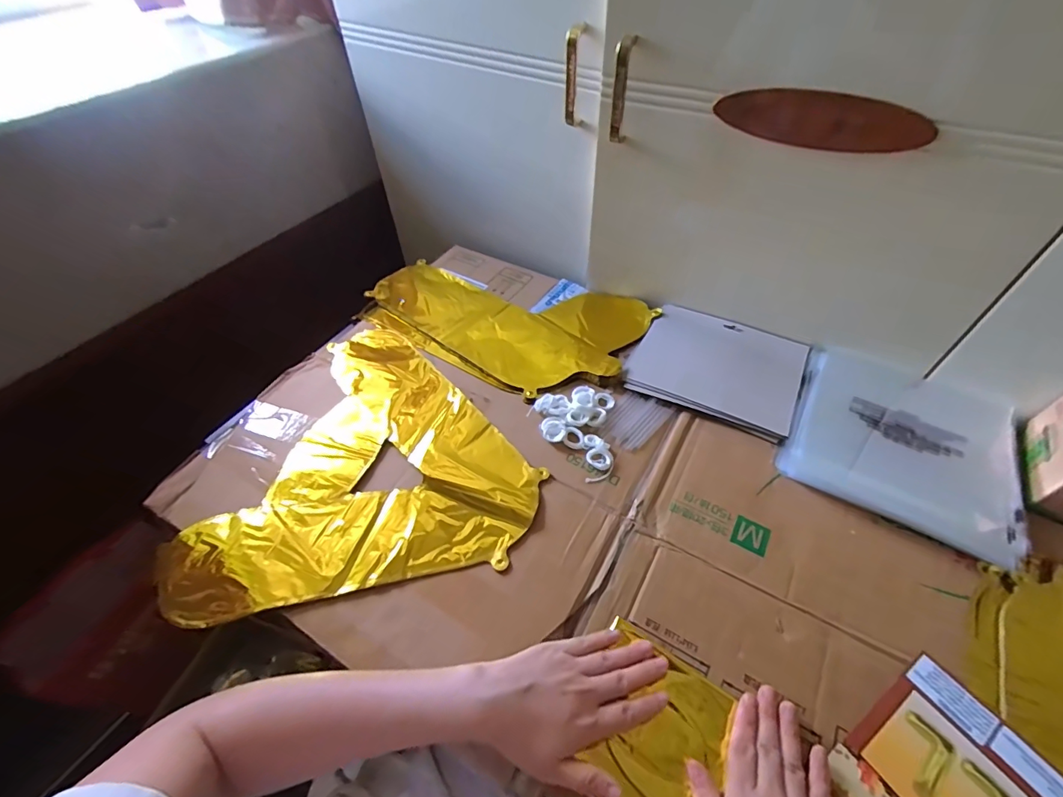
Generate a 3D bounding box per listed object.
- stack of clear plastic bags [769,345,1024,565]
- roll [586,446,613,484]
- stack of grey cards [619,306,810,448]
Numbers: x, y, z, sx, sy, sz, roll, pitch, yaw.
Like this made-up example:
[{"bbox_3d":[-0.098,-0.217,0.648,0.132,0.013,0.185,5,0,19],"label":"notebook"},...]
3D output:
[{"bbox_3d":[0.417,0.040,0.523,0.217,0.016,0.219,26,57,20],"label":"stack of clear plastic bags"},{"bbox_3d":[0.075,0.073,0.512,0.029,0.008,0.042,4,52,4],"label":"roll"},{"bbox_3d":[0.239,-0.045,0.599,0.197,0.010,0.167,22,55,18],"label":"stack of grey cards"}]

